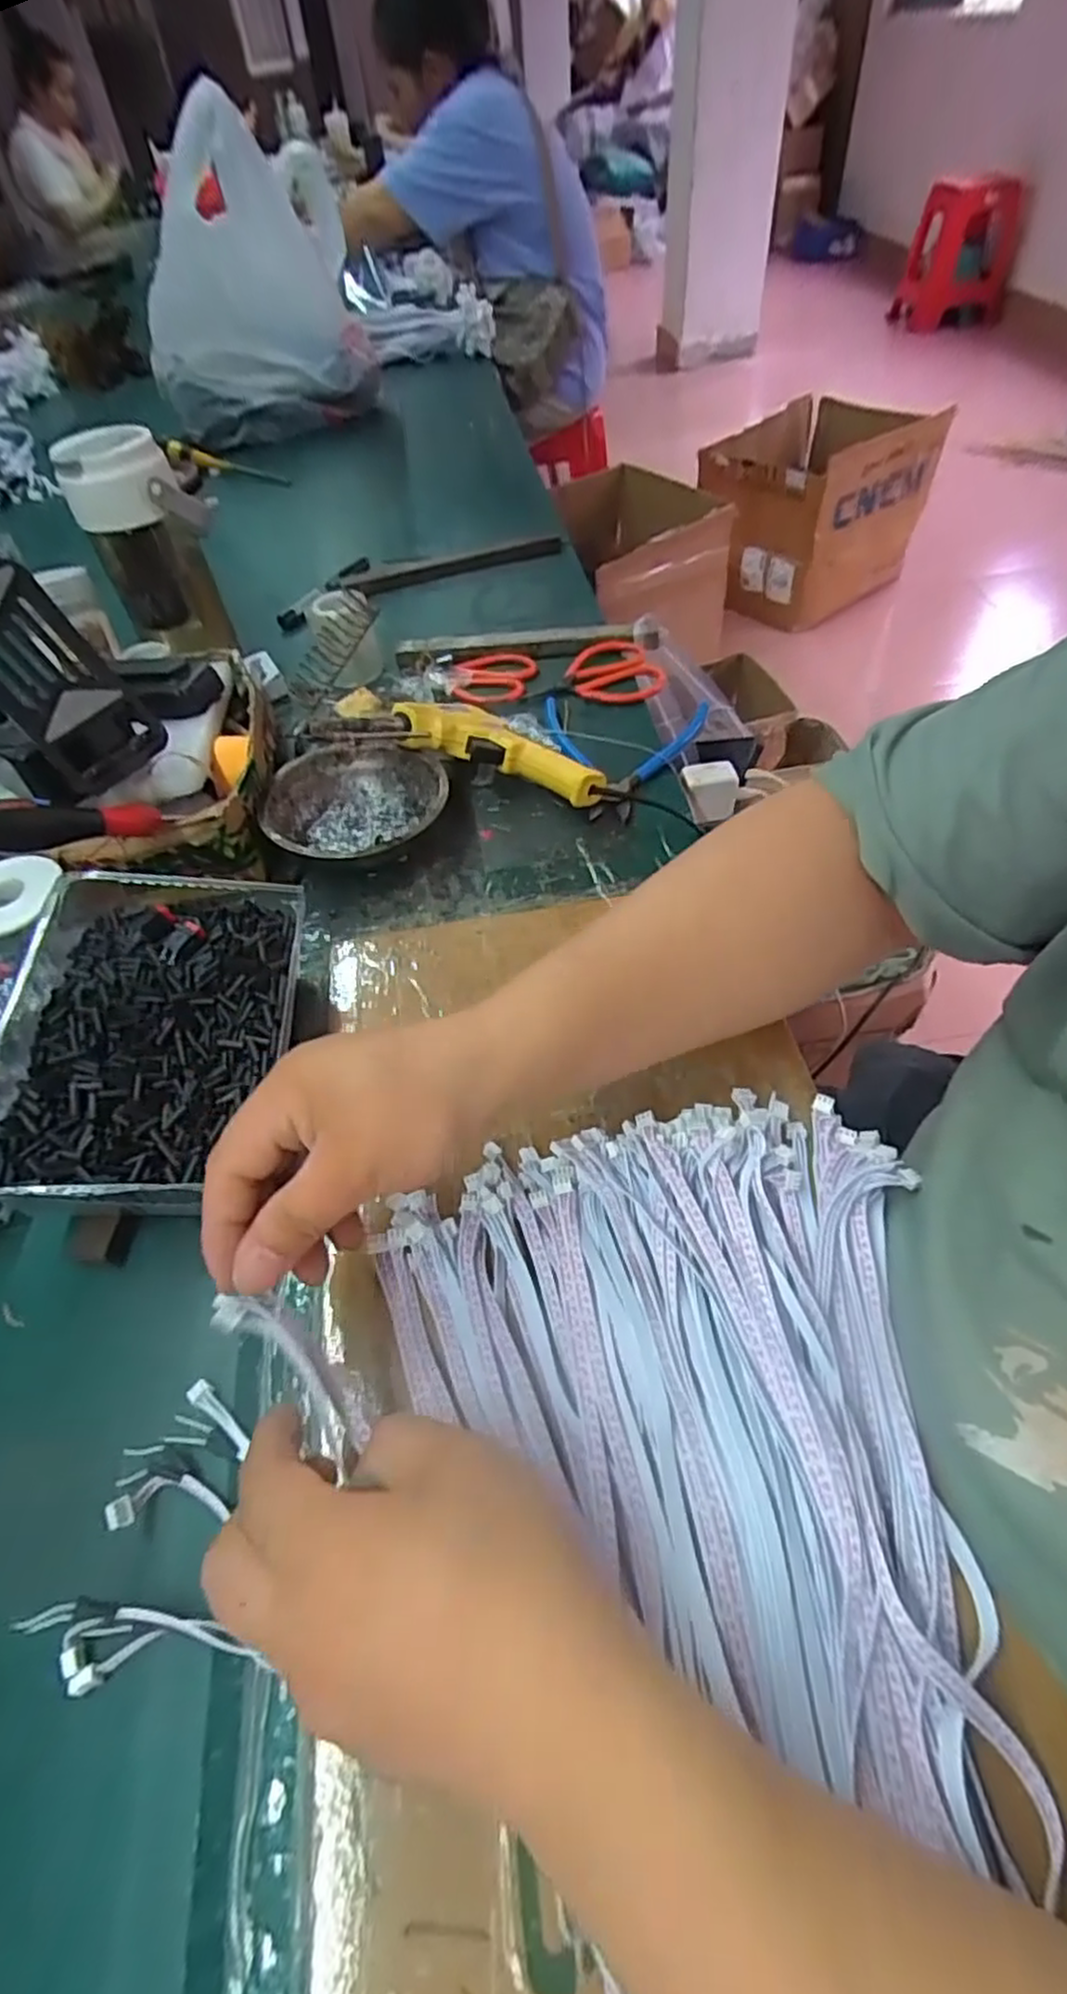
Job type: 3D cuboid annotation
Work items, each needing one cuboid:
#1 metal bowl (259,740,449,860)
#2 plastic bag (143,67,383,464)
[{"bbox_3d":[-0.130,-0.140,0.532,0.123,0.039,0.123,-3,55,4],"label":"metal bowl"},{"bbox_3d":[-0.383,-0.952,0.979,0.298,0.305,0.163,-19,55,-8],"label":"plastic bag"}]

